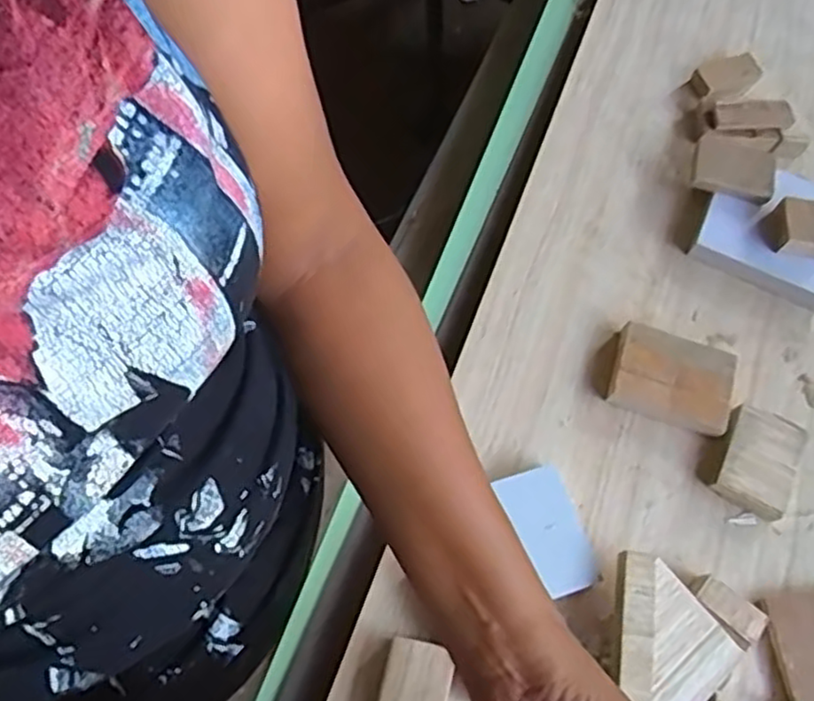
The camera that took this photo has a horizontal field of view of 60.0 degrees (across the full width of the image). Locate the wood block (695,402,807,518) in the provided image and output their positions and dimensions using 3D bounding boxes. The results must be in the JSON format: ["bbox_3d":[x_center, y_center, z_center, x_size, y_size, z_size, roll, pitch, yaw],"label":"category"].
[{"bbox_3d":[0.238,0.074,0.487,0.056,0.015,0.067,28,68,9],"label":"wood block"}]

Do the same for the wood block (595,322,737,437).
[{"bbox_3d":[0.187,0.018,0.507,0.089,0.023,0.060,20,67,6],"label":"wood block"}]

